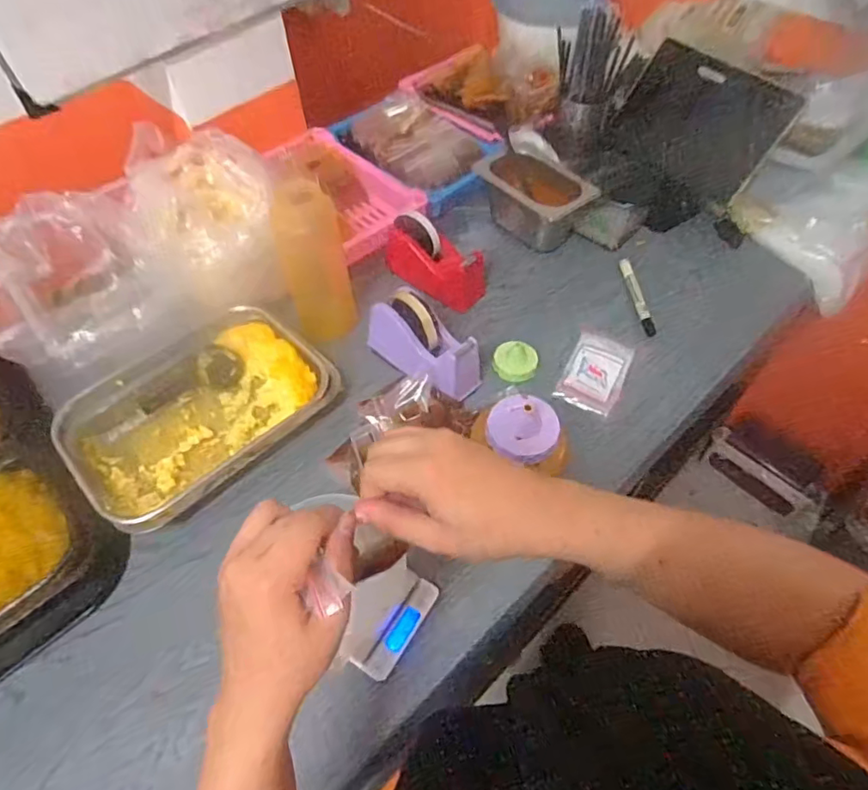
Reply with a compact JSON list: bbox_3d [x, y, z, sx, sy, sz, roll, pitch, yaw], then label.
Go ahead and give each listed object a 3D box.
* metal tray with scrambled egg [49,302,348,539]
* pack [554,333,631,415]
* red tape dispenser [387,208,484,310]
[{"bbox_3d":[-0.288,0.018,0.692,0.294,0.061,0.202,-36,61,-21],"label":"metal tray with scrambled egg"},{"bbox_3d":[0.213,-0.033,0.731,0.070,0.020,0.125,22,58,17],"label":"pack"},{"bbox_3d":[0.002,-0.198,0.816,0.150,0.089,0.063,29,60,21],"label":"red tape dispenser"}]

